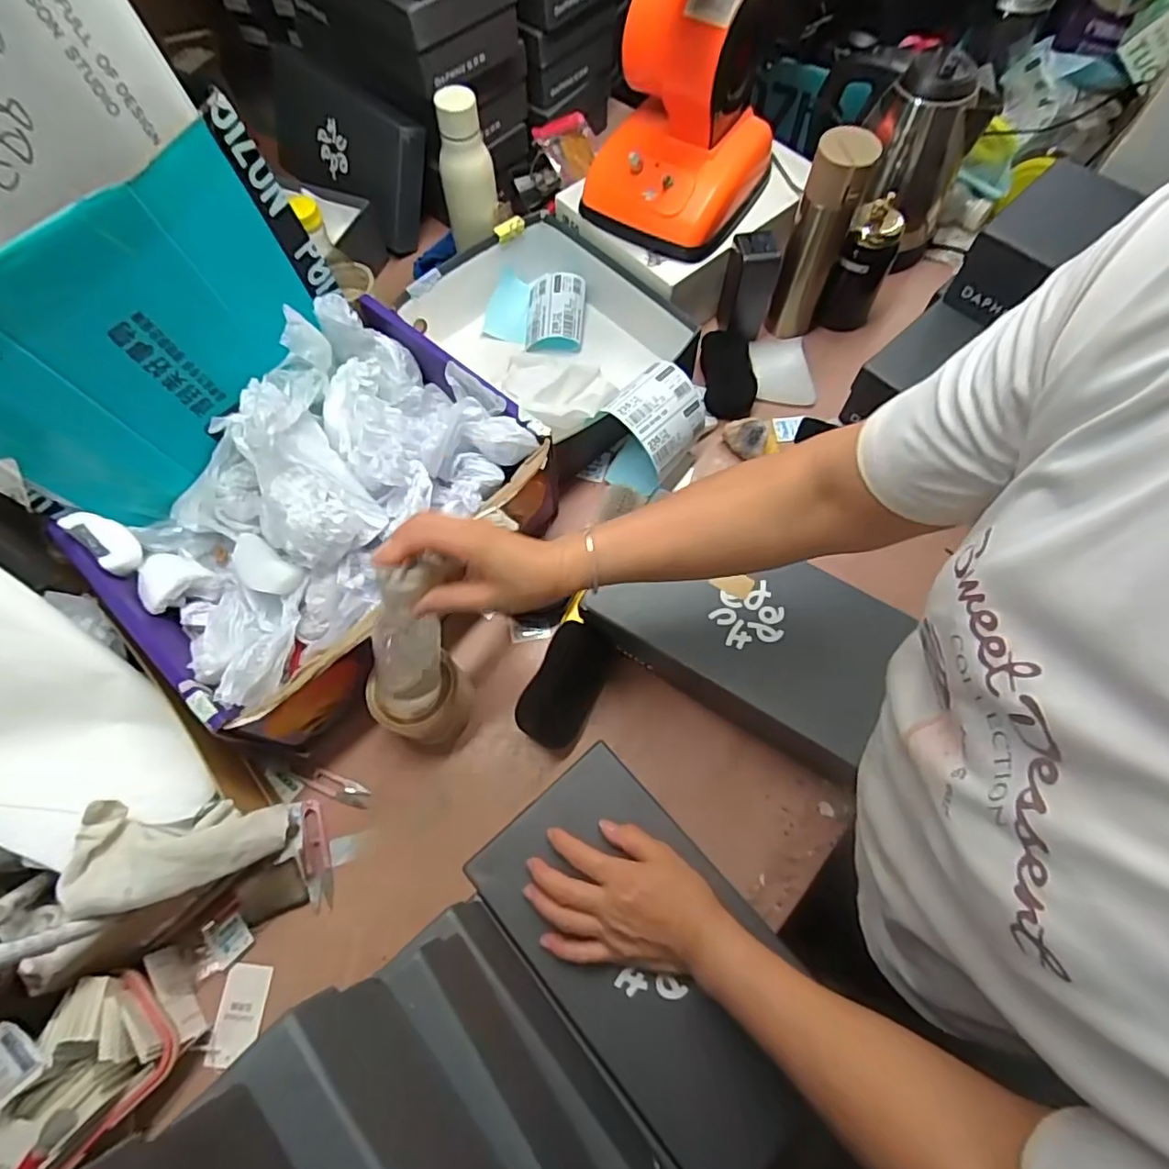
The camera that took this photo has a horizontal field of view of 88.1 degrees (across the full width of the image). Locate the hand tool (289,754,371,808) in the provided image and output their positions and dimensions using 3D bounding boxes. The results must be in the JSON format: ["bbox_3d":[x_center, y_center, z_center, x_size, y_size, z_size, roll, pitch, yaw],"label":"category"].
[{"bbox_3d":[-0.264,0.205,0.627,0.088,0.012,0.022,24,70,11],"label":"hand tool"}]

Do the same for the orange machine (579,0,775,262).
[{"bbox_3d":[0.118,-0.543,0.690,0.179,0.197,0.206,28,71,12],"label":"orange machine"}]

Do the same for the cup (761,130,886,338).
[{"bbox_3d":[0.280,-0.410,0.730,0.065,0.231,0.055,21,69,10],"label":"cup"}]

